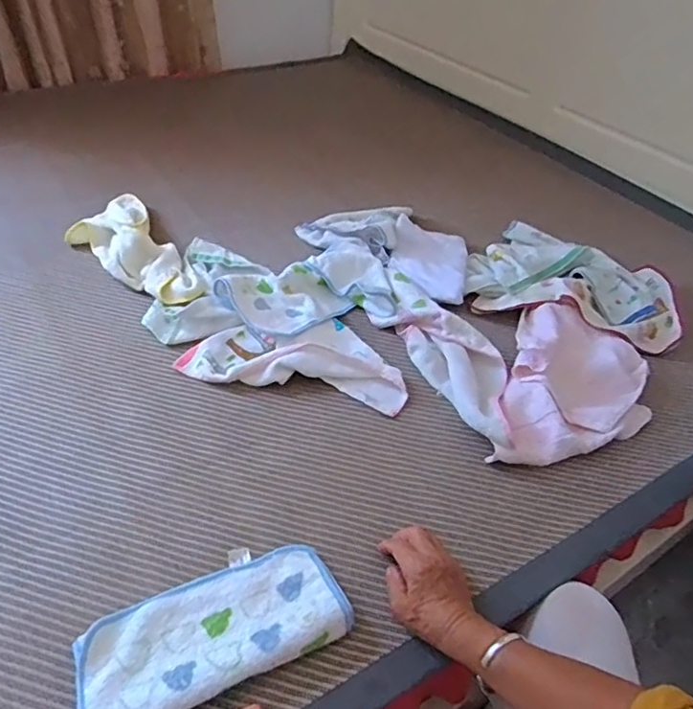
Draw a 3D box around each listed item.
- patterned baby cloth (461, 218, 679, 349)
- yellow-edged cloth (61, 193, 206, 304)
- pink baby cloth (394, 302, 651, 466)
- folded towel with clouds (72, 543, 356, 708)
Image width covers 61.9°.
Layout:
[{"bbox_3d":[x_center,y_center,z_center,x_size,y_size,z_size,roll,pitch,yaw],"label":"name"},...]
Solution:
[{"bbox_3d":[0.413,-0.134,1.048,0.374,0.043,0.285,22,44,17],"label":"patterned baby cloth"},{"bbox_3d":[-0.391,-0.198,1.029,0.158,0.062,0.418,-21,48,-27],"label":"yellow-edged cloth"},{"bbox_3d":[0.298,0.009,0.879,0.351,0.055,0.302,-13,45,-20],"label":"pink baby cloth"},{"bbox_3d":[-0.128,0.270,0.568,0.253,0.046,0.123,-16,47,-23],"label":"folded towel with clouds"}]

